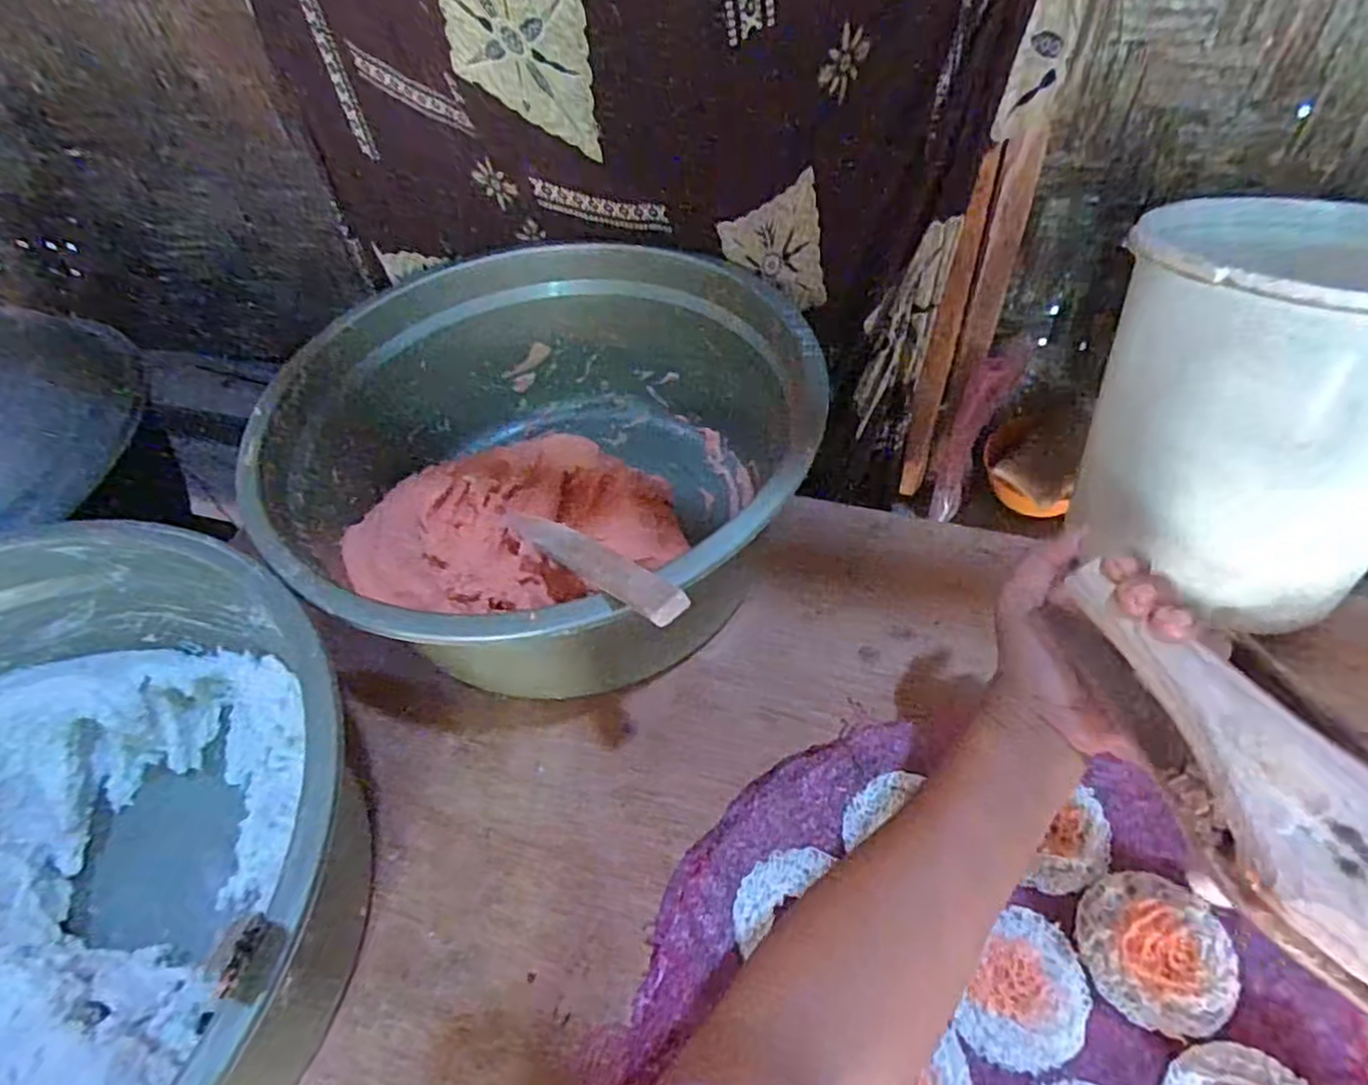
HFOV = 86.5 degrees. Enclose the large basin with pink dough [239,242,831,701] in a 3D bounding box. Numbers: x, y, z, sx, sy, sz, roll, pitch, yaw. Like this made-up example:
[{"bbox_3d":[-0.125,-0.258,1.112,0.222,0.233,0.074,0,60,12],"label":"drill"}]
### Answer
[{"bbox_3d":[-0.103,-0.061,0.596,0.390,0.187,0.410,-3,49,4],"label":"large basin with pink dough"}]

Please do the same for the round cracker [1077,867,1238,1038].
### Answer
[{"bbox_3d":[0.270,0.231,0.416,0.077,0.009,0.082,-3,49,4],"label":"round cracker"}]

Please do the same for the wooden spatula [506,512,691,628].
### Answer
[{"bbox_3d":[-0.065,0.007,0.453,0.024,0.010,0.244,-32,26,-20],"label":"wooden spatula"}]

